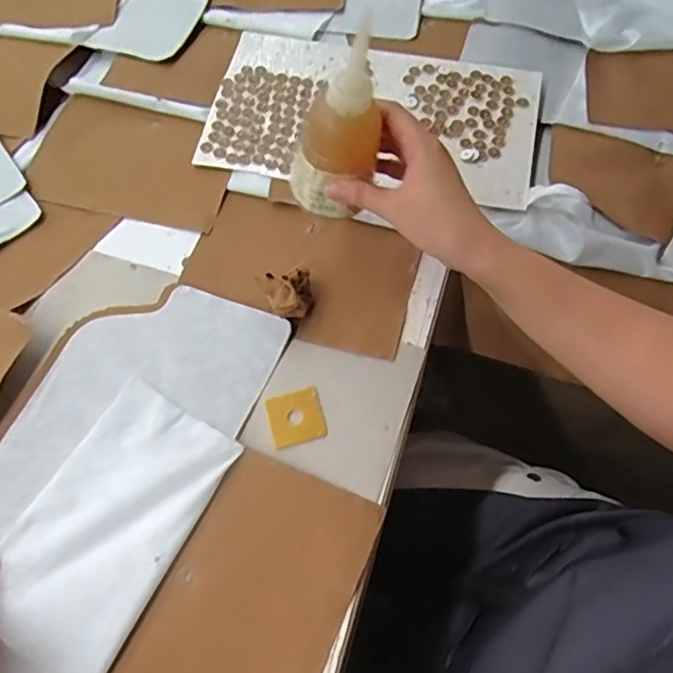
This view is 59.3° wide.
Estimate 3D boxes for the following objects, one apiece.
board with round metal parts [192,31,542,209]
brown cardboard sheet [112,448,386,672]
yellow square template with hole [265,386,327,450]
[{"bbox_3d":[0.036,-0.222,0.594,0.320,0.009,0.182,12,67,8],"label":"board with round metal parts"},{"bbox_3d":[-0.062,0.193,0.421,0.125,0.008,0.200,23,70,12],"label":"brown cardboard sheet"},{"bbox_3d":[-0.032,0.065,0.475,0.043,0.004,0.042,-15,66,-4],"label":"yellow square template with hole"}]

